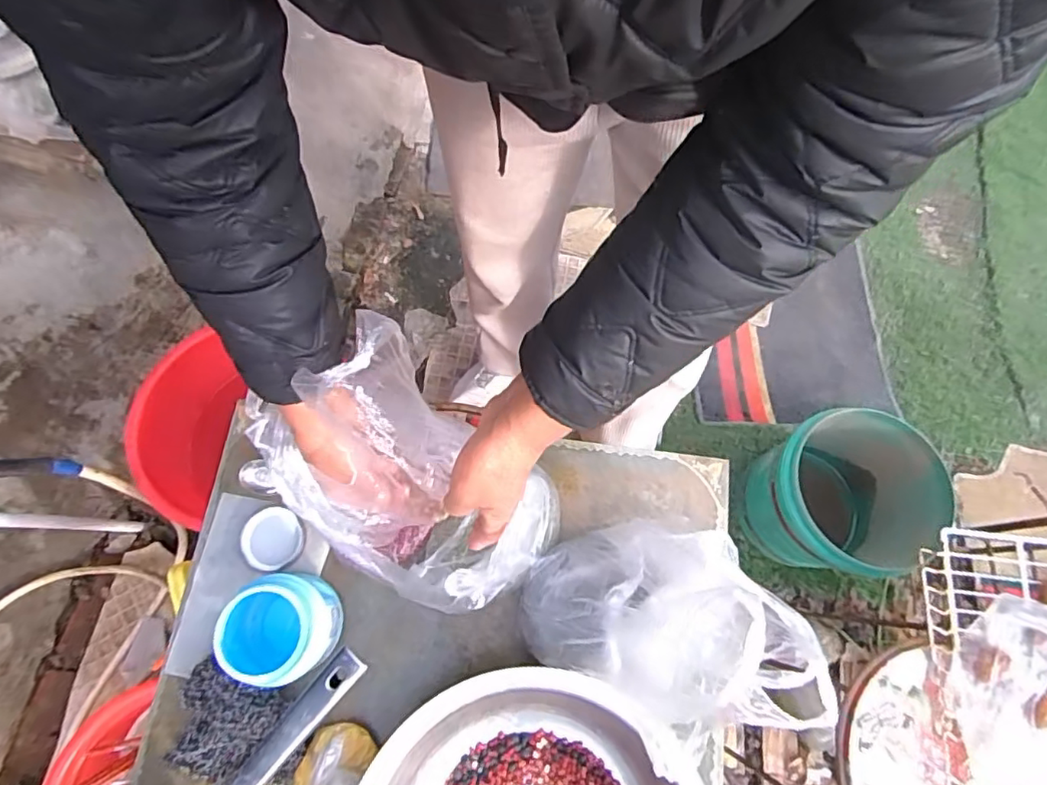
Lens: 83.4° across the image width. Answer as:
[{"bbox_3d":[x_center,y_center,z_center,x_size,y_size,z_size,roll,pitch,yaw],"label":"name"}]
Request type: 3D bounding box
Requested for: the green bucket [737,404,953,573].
[{"bbox_3d":[0.539,0.181,1.029,0.256,0.250,0.245,1,70,-2],"label":"green bucket"}]

